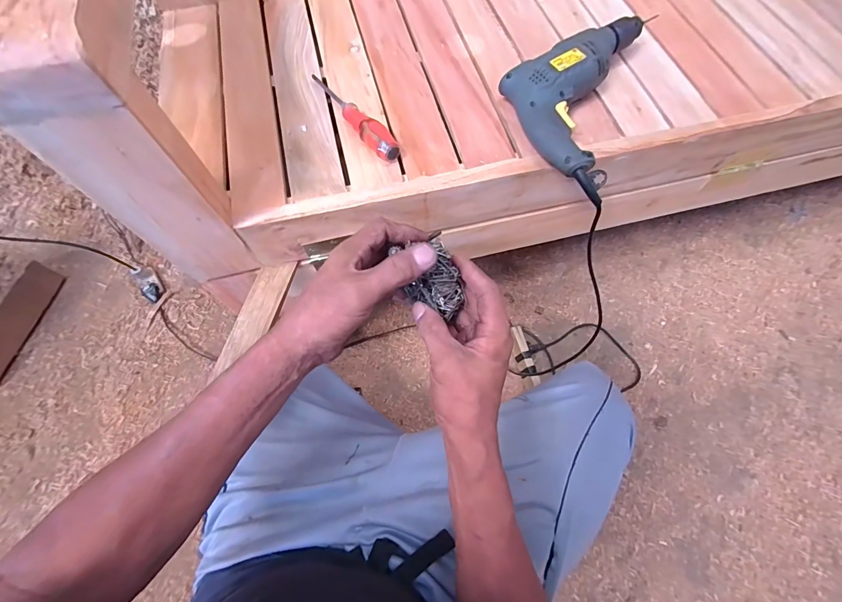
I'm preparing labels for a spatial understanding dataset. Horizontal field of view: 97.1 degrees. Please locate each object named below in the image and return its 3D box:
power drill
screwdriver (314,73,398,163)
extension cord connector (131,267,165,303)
[{"bbox_3d":[0.200,-0.295,0.522,0.176,0.062,0.300,17,68,6],"label":"power drill"},{"bbox_3d":[-0.102,-0.271,0.533,0.030,0.025,0.209,-35,72,-14],"label":"screwdriver"},{"bbox_3d":[-0.682,-0.042,0.933,0.045,0.035,0.101,-35,72,-14],"label":"extension cord connector"}]

